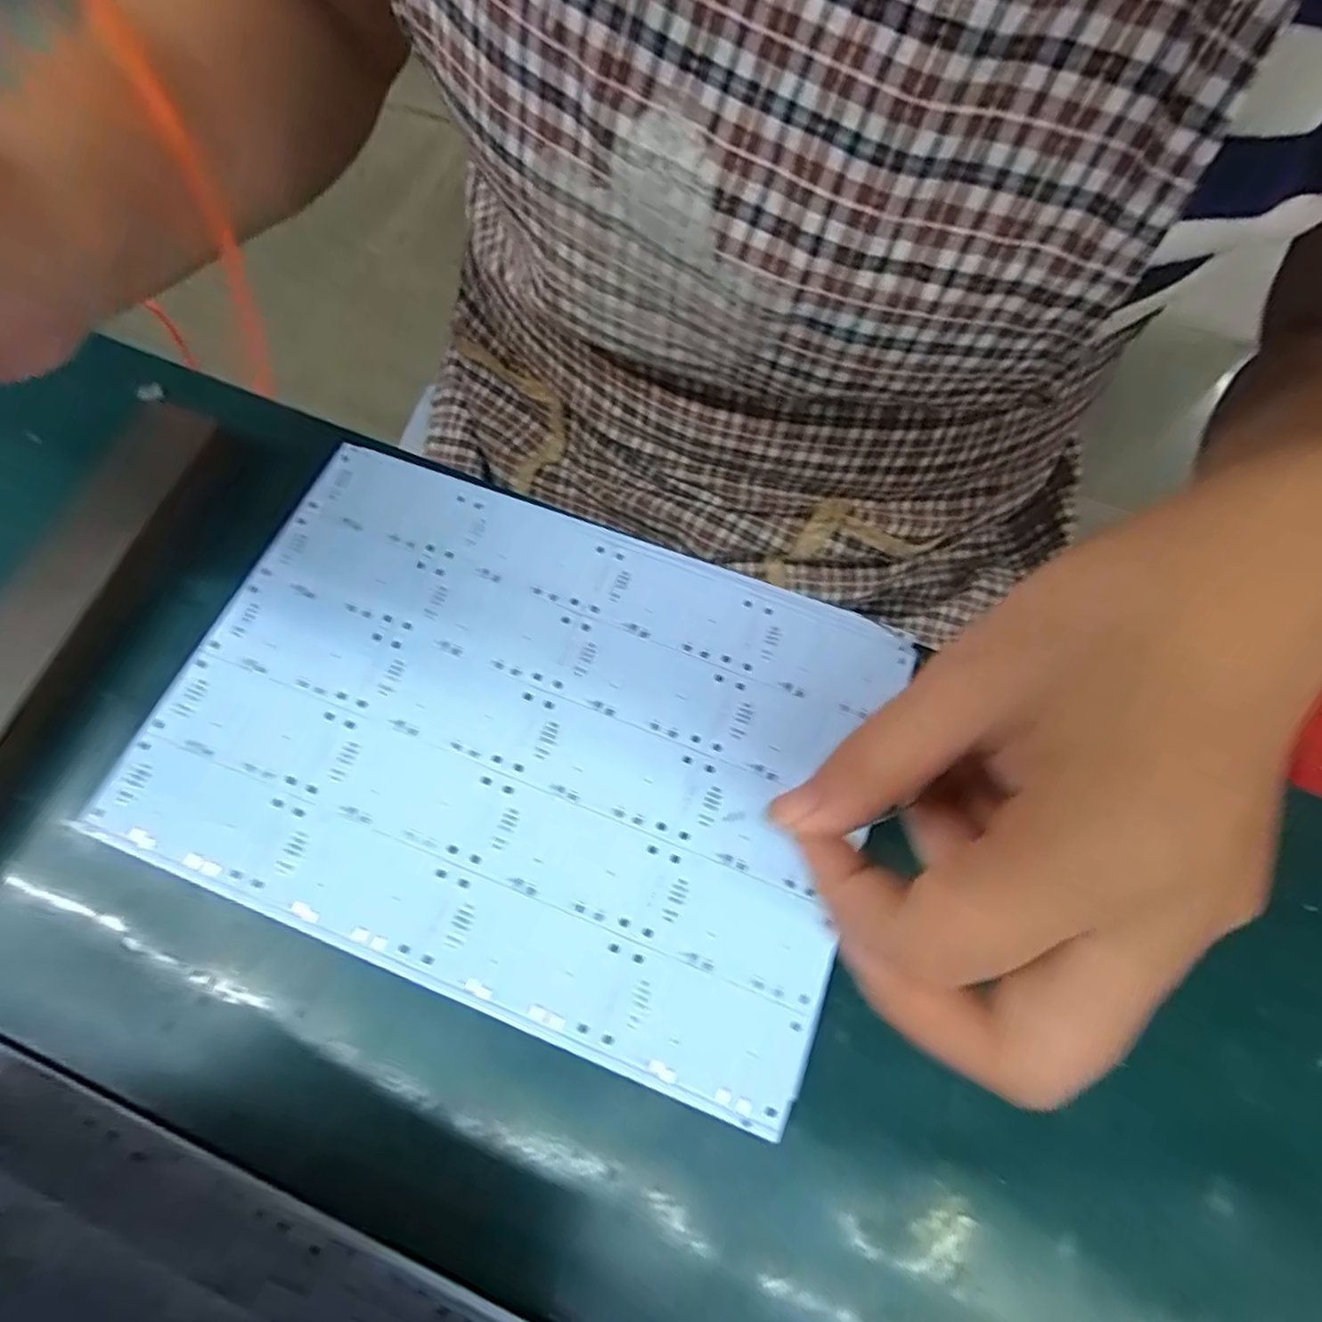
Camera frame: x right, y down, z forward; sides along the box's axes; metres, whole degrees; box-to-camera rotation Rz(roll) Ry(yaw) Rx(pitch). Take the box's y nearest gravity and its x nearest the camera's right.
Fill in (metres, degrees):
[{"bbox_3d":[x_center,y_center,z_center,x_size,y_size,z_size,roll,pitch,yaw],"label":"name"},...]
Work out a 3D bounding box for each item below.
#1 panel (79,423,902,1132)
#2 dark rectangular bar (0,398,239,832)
[{"bbox_3d":[-0.047,0.023,0.238,0.233,0.004,0.166,21,70,6],"label":"panel"},{"bbox_3d":[-0.222,-0.016,0.256,0.038,0.027,0.191,15,69,5],"label":"dark rectangular bar"}]

